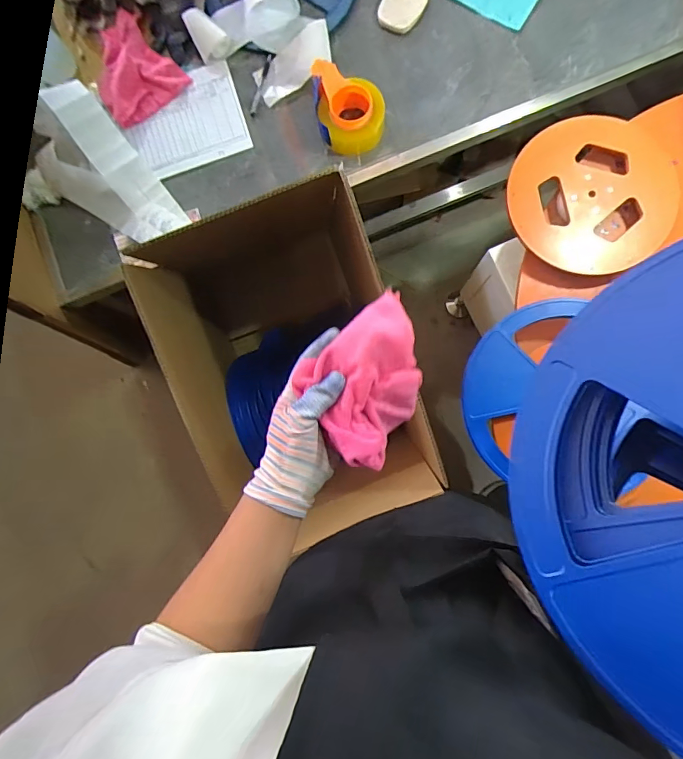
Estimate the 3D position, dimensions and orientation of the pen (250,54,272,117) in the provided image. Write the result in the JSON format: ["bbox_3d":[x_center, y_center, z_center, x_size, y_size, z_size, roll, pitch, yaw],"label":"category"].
[{"bbox_3d":[-0.167,-0.611,0.913,0.014,0.007,0.132,17,88,6],"label":"pen"}]

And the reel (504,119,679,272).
[{"bbox_3d":[0.424,-0.314,0.744,0.267,0.022,0.256,0,86,5],"label":"reel"}]

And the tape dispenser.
[{"bbox_3d":[0.015,-0.537,0.858,0.134,0.065,0.166,-7,85,5],"label":"tape dispenser"}]

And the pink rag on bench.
[{"bbox_3d":[-0.451,-0.654,0.918,0.174,0.059,0.204,-40,84,1],"label":"pink rag on bench"}]

